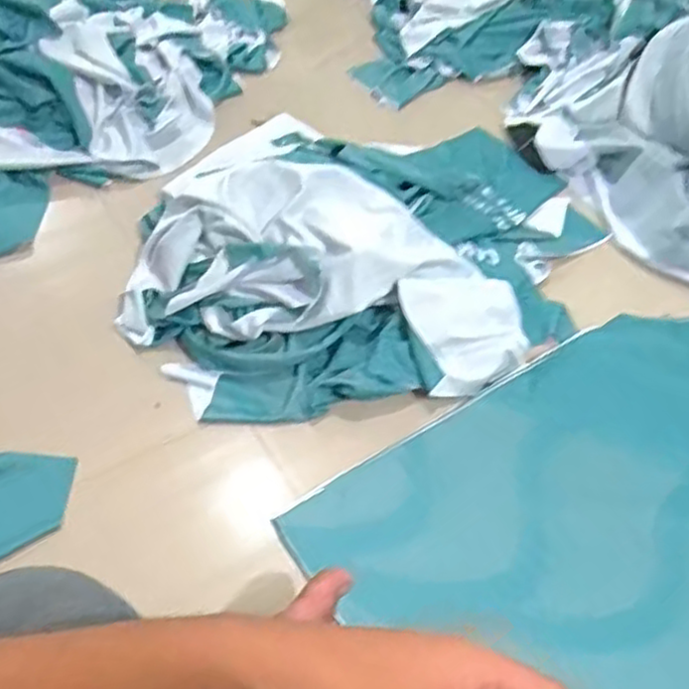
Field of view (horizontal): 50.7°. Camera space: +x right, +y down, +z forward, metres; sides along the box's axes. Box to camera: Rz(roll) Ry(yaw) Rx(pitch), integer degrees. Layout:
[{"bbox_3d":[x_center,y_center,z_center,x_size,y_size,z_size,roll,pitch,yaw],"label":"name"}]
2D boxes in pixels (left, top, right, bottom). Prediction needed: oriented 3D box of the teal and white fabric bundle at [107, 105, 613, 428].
[{"bbox_3d":[0.034,-0.155,0.851,0.580,0.105,0.463,-10,54,-12],"label":"teal and white fabric bundle"}]

